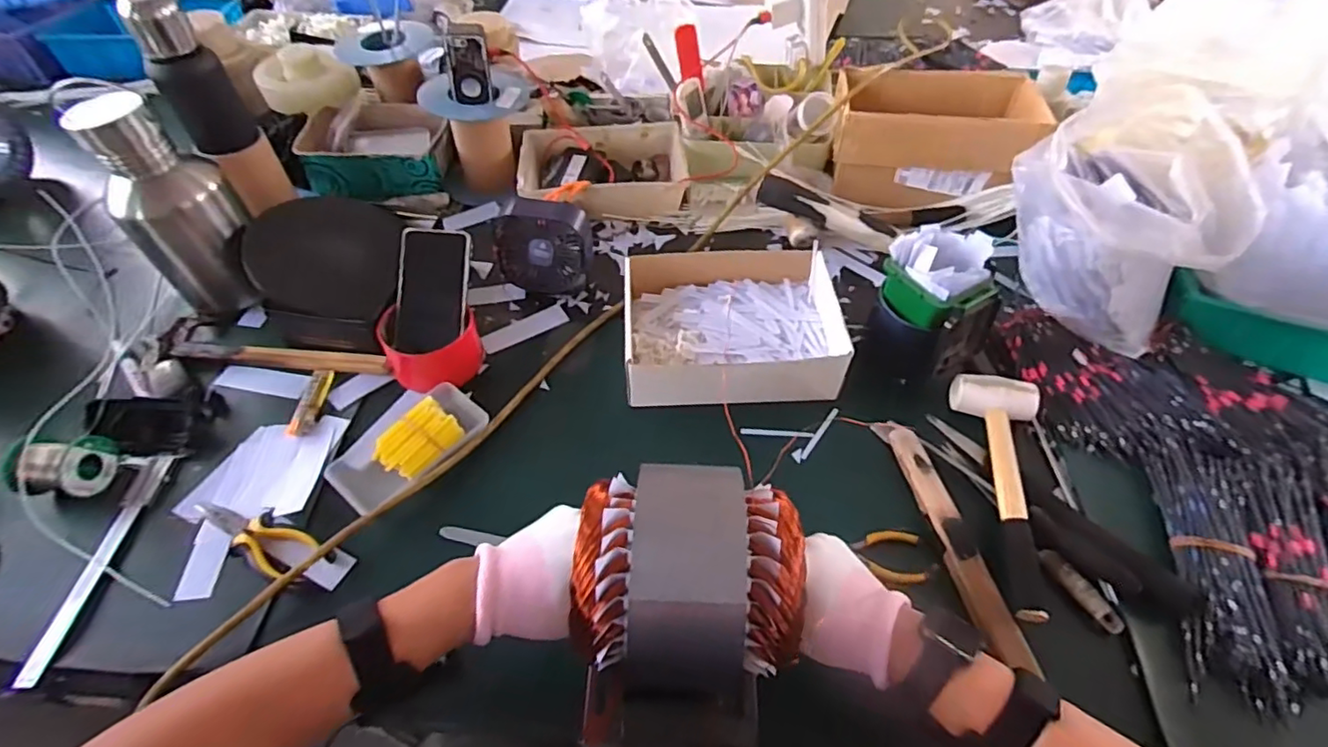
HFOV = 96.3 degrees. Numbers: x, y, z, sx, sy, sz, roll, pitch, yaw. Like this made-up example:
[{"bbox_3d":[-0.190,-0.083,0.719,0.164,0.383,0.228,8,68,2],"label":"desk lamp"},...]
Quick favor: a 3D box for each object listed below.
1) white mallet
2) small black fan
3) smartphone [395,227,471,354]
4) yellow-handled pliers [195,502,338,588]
[{"bbox_3d":[0.329,0.112,0.591,0.084,0.039,0.255,15,53,10],"label":"white mallet"},{"bbox_3d":[-0.150,-0.171,0.778,0.124,0.105,0.081,8,53,6],"label":"small black fan"},{"bbox_3d":[-0.265,-0.093,0.677,0.078,0.016,0.139,3,87,-2],"label":"smartphone"},{"bbox_3d":[-0.384,0.155,0.568,0.157,0.017,0.047,25,56,18],"label":"yellow-handled pliers"}]

